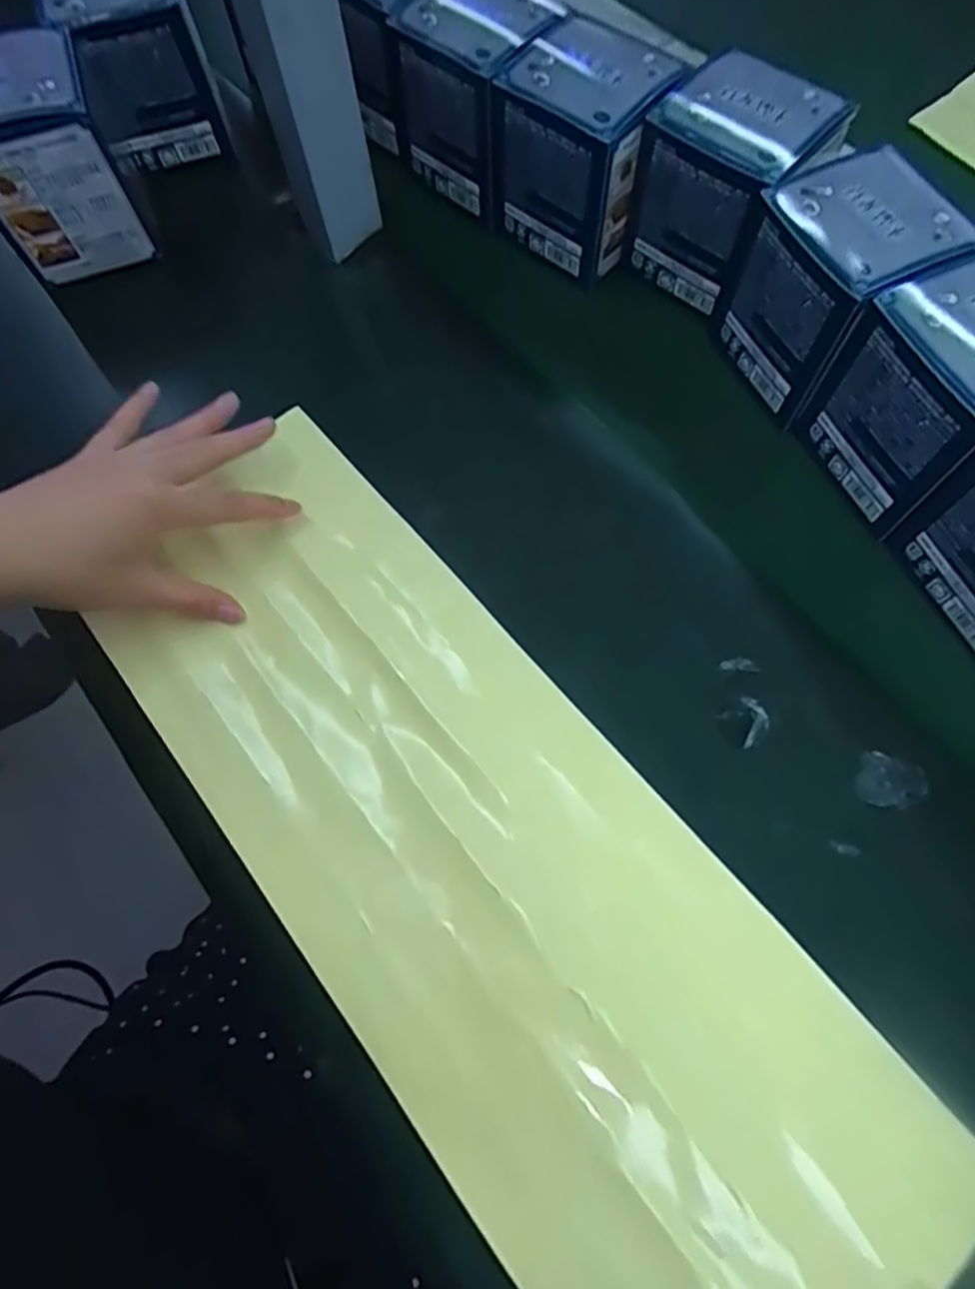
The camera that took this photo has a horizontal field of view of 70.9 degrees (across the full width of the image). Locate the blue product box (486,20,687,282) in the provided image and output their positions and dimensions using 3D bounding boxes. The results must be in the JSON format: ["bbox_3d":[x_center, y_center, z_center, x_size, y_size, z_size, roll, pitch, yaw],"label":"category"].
[{"bbox_3d":[0.054,-0.291,0.405,0.096,0.094,0.076,33,71,16],"label":"blue product box"}]

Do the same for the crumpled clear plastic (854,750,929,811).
[{"bbox_3d":[0.186,0.063,0.315,0.033,0.008,0.025,7,66,6],"label":"crumpled clear plastic"}]

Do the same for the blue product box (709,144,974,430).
[{"bbox_3d":[0.182,-0.189,0.358,0.077,0.079,0.085,-22,67,-7],"label":"blue product box"}]

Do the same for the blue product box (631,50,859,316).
[{"bbox_3d":[0.138,-0.258,0.390,0.083,0.090,0.087,-39,70,-14],"label":"blue product box"}]

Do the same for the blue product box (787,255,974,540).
[{"bbox_3d":[0.223,-0.121,0.334,0.078,0.087,0.085,-24,67,-8],"label":"blue product box"}]

